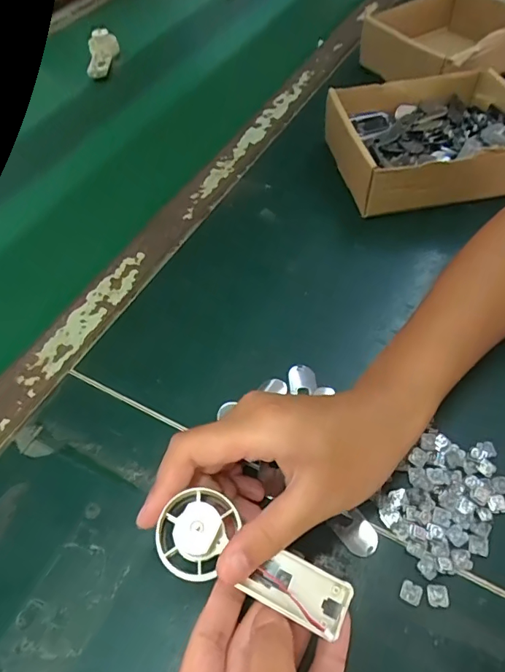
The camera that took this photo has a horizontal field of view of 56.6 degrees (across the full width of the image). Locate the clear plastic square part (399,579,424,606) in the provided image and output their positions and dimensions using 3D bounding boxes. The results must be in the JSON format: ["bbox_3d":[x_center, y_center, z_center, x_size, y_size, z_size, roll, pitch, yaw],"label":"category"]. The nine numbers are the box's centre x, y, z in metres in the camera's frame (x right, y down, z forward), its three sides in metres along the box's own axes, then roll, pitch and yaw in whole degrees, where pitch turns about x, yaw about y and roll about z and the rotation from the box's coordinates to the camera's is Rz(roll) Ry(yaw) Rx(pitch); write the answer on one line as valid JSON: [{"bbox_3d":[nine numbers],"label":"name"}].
[{"bbox_3d":[0.084,0.134,0.245,0.011,0.004,0.010,22,58,18],"label":"clear plastic square part"}]

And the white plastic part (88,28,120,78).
[{"bbox_3d":[-0.203,-0.376,0.625,0.038,0.019,0.078,1,68,5],"label":"white plastic part"}]

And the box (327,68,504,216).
[{"bbox_3d":[0.166,-0.184,0.437,0.173,0.052,0.150,-12,54,-5],"label":"box"}]

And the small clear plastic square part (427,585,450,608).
[{"bbox_3d":[0.097,0.135,0.244,0.010,0.004,0.010,2,54,5],"label":"small clear plastic square part"}]

